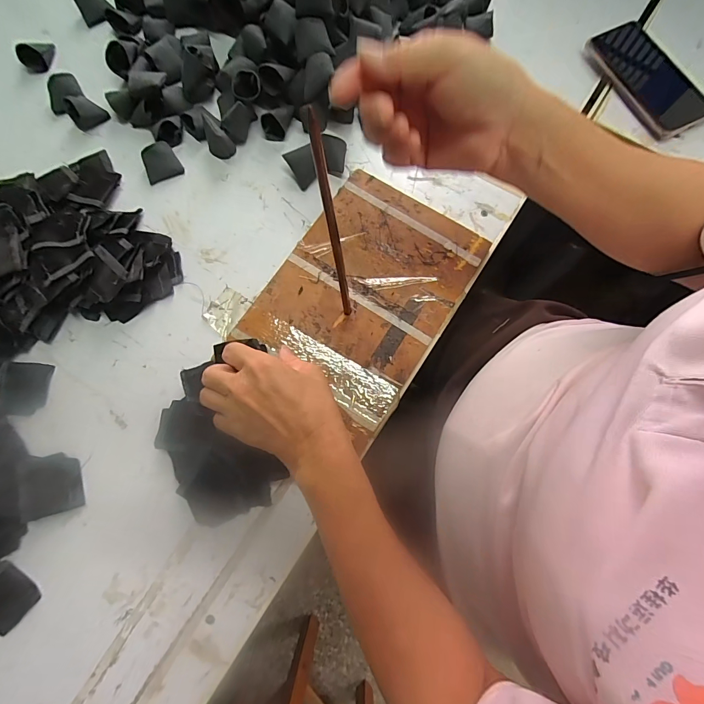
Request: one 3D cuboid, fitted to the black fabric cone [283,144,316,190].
[{"bbox_3d":[-0.056,-0.215,0.415,0.031,0.024,0.035,-26,77,-5],"label":"black fabric cone"}]

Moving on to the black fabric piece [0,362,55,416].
[{"bbox_3d":[-0.334,0.037,0.364,0.044,0.004,0.053,5,73,-10],"label":"black fabric piece"}]

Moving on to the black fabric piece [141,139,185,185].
[{"bbox_3d":[-0.224,-0.220,0.416,0.040,0.021,0.034,-29,78,-5],"label":"black fabric piece"}]

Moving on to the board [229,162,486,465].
[{"bbox_3d":[0.011,-0.065,0.383,0.177,0.012,0.244,32,79,8],"label":"board"}]

